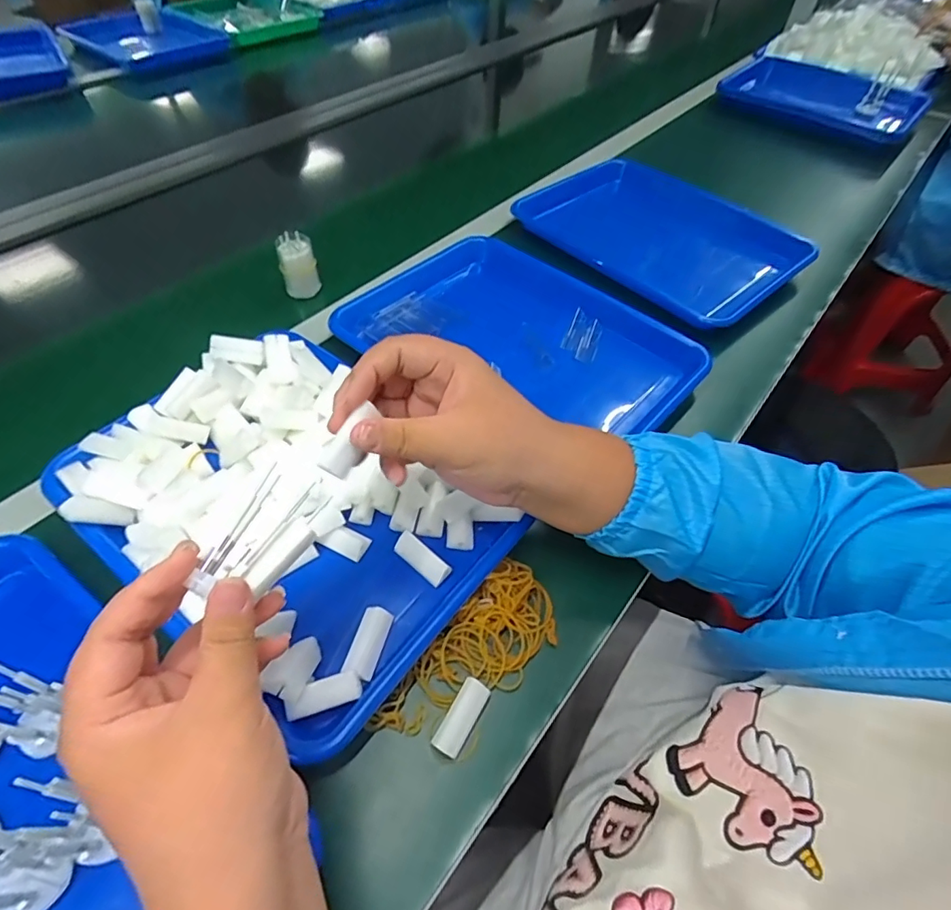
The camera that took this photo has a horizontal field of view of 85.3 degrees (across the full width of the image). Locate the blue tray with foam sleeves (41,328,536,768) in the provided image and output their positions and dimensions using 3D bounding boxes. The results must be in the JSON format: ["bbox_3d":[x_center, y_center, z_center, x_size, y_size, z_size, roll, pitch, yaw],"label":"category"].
[{"bbox_3d":[-0.145,0.032,0.404,0.314,0.053,0.219,33,58,22],"label":"blue tray with foam sleeves"}]

